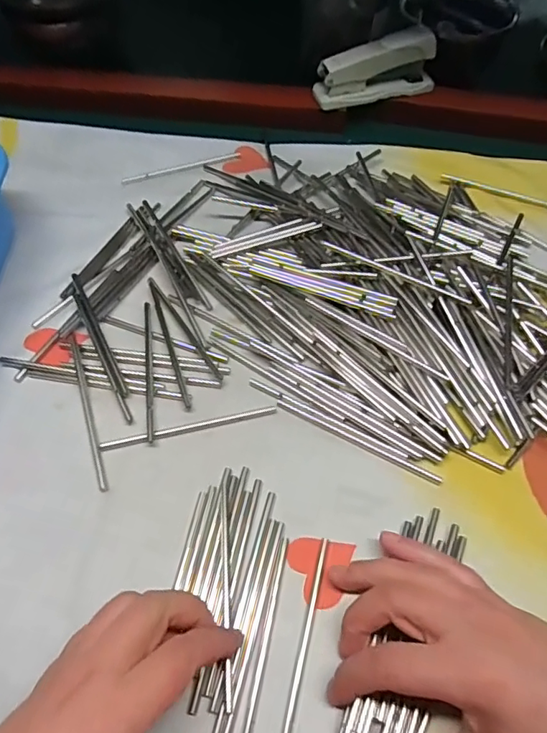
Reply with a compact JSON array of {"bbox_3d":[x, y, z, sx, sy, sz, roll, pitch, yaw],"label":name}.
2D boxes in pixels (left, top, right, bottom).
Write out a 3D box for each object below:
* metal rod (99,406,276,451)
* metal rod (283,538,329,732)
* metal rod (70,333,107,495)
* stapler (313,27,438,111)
[{"bbox_3d":[-0.057,0.042,0.362,0.119,0.005,0.007,-12,58,-10],"label":"metal rod"},{"bbox_3d":[0.017,0.154,0.287,0.005,0.004,0.120,13,57,6],"label":"metal rod"},{"bbox_3d":[-0.129,0.027,0.362,0.005,0.009,0.122,-16,57,-12],"label":"metal rod"},{"bbox_3d":[0.104,-0.295,0.528,0.120,0.062,0.029,-14,59,-11],"label":"stapler"}]

